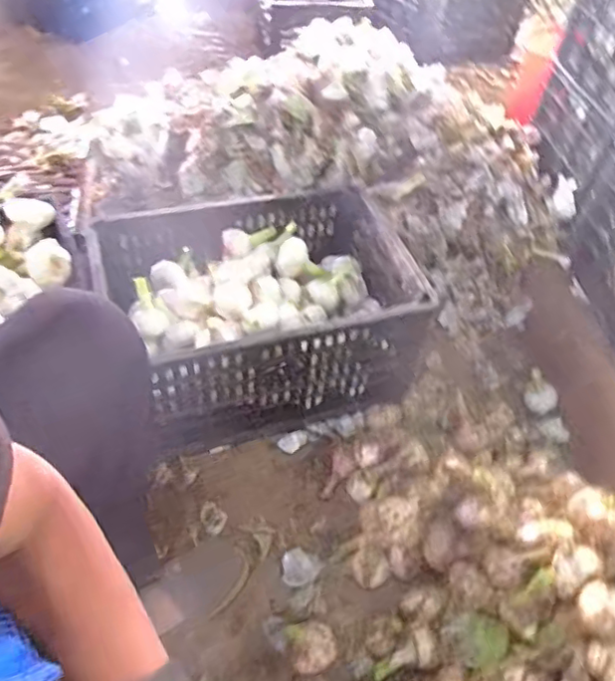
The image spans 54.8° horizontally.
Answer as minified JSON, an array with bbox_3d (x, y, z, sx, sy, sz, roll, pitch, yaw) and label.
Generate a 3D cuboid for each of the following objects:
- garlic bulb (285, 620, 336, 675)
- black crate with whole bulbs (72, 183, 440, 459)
[{"bbox_3d":[0.005,0.351,0.685,0.050,0.040,0.050,-13,49,-17],"label":"garlic bulb"},{"bbox_3d":[-0.073,-0.041,0.916,0.431,0.220,0.299,-10,48,-14],"label":"black crate with whole bulbs"}]

